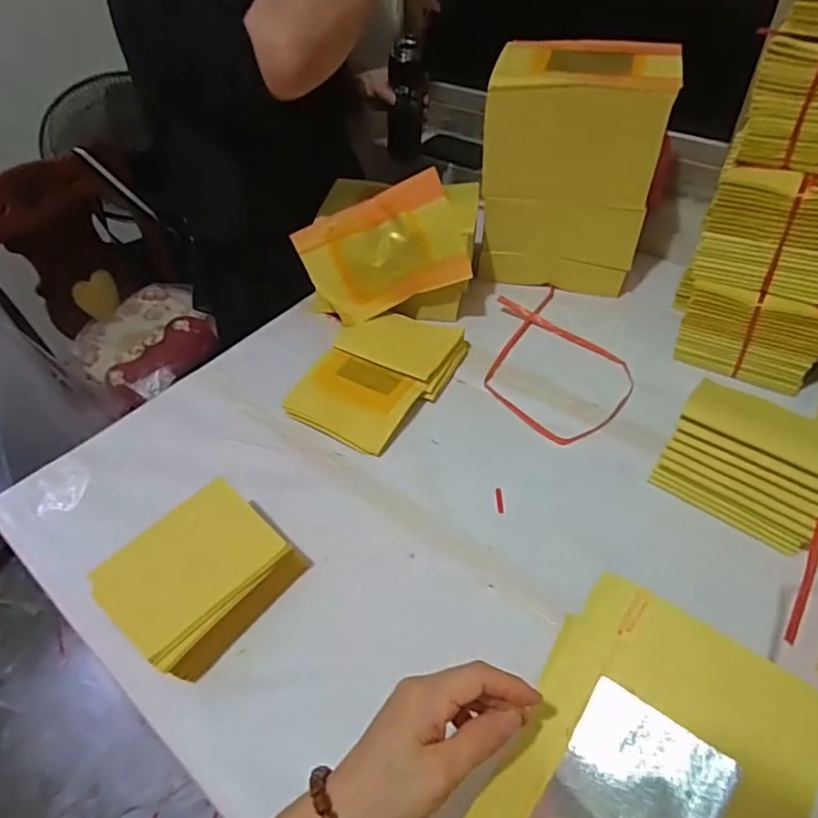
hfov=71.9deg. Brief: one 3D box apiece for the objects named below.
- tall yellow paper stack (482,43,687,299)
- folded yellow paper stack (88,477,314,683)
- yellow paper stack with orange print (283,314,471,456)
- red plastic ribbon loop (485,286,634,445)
[{"bbox_3d":[0.242,-0.358,0.854,0.230,0.311,0.138,11,48,14],"label":"tall yellow paper stack"},{"bbox_3d":[-0.209,0.169,0.578,0.121,0.111,0.170,31,56,29],"label":"folded yellow paper stack"},{"bbox_3d":[-0.040,-0.049,0.783,0.164,0.029,0.231,23,52,24],"label":"yellow paper stack with orange print"},{"bbox_3d":[0.200,-0.072,0.806,0.199,0.036,0.290,-16,48,-15],"label":"red plastic ribbon loop"}]

